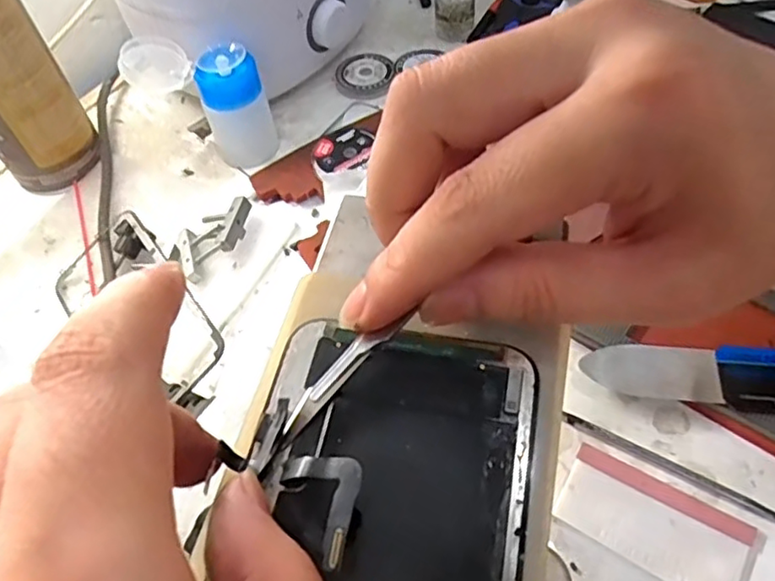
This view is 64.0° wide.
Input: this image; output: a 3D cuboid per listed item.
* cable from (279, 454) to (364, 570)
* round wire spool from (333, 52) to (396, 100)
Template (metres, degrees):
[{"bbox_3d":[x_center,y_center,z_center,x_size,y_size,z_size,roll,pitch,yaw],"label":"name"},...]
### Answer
[{"bbox_3d":[-0.017,0.048,0.138,0.020,0.007,0.023,10,56,12],"label":"cable"},{"bbox_3d":[-0.018,-0.168,0.486,0.046,0.010,0.053,-9,54,-1],"label":"round wire spool"}]

